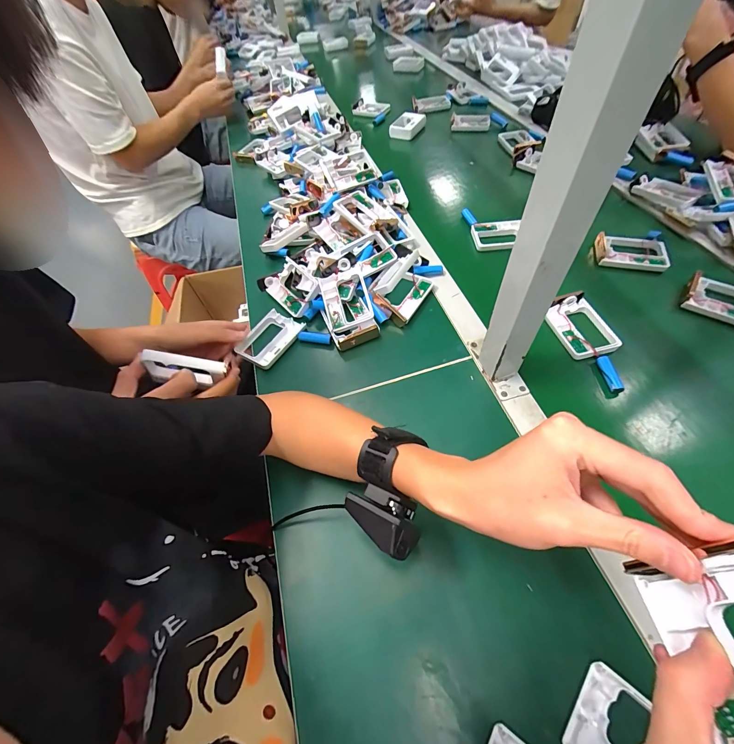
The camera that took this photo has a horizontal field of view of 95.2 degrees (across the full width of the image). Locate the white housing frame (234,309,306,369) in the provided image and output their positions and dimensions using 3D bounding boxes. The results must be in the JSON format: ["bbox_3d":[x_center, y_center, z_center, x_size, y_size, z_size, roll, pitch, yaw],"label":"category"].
[{"bbox_3d":[-0.145,-0.050,0.504,0.066,0.019,0.094,23,58,24],"label":"white housing frame"}]

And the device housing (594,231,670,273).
[{"bbox_3d":[0.429,-0.199,0.548,0.101,0.028,0.068,14,57,14],"label":"device housing"}]

